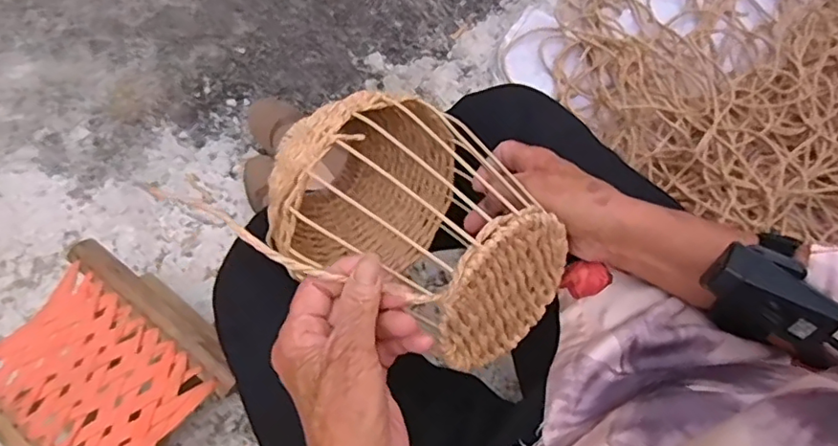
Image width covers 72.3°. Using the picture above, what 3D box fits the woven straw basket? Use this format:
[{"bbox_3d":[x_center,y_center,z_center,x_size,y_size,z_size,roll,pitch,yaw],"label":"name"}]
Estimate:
[{"bbox_3d":[0.002,0.005,0.448,0.218,0.196,0.148,33,73,13],"label":"woven straw basket"}]

